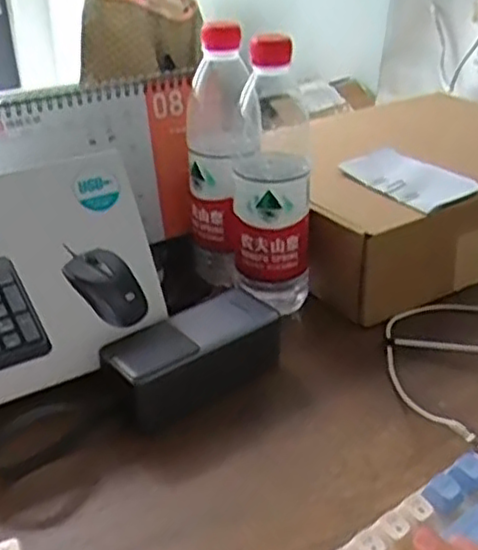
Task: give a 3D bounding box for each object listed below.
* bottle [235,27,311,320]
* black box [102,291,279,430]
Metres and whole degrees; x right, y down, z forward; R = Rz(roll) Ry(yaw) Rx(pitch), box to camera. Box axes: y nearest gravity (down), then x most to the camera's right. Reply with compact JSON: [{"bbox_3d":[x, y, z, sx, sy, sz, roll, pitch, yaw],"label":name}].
[{"bbox_3d":[0.029,-0.074,0.586,0.068,0.220,0.067,3,30,5],"label":"bottle"},{"bbox_3d":[-0.031,0.059,0.518,0.126,0.050,0.057,-21,36,-32],"label":"black box"}]

